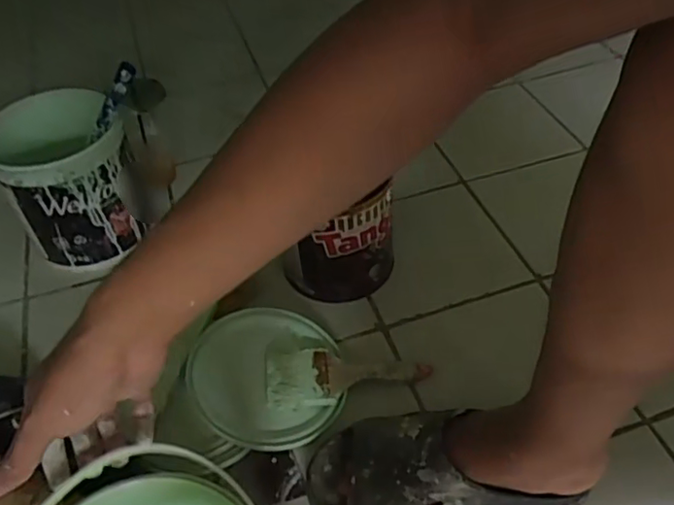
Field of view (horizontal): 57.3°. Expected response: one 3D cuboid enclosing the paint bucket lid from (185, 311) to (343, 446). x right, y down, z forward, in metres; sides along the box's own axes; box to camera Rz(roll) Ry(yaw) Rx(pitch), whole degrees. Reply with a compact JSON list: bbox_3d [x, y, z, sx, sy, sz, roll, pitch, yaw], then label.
[{"bbox_3d":[-0.080,0.133,0.687,0.161,0.017,0.168,8,48,-9],"label":"paint bucket lid"}]

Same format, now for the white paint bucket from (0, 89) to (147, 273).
[{"bbox_3d":[-0.362,-0.095,0.846,0.166,0.175,0.172,-28,51,-21],"label":"white paint bucket"}]

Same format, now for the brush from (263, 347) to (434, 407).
[{"bbox_3d":[0.013,0.137,0.692,0.179,0.029,0.072,-5,46,-1],"label":"brush"}]

